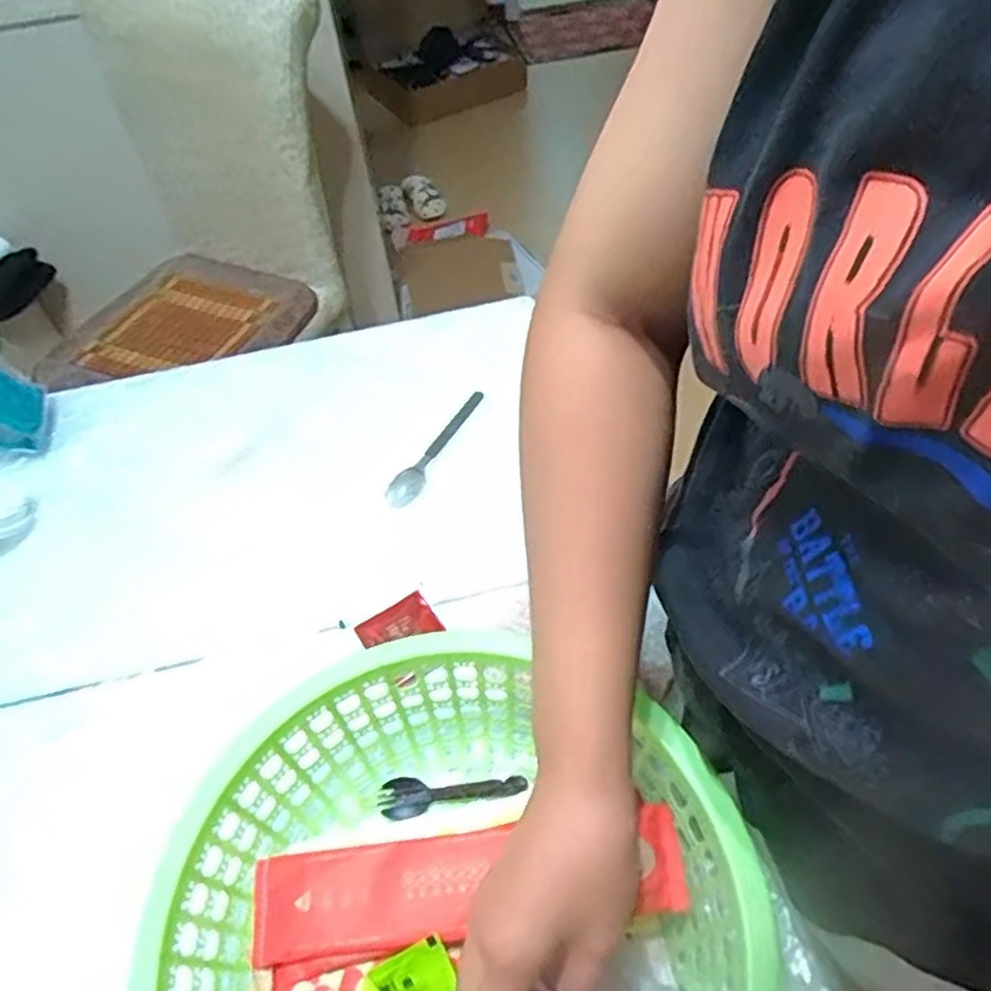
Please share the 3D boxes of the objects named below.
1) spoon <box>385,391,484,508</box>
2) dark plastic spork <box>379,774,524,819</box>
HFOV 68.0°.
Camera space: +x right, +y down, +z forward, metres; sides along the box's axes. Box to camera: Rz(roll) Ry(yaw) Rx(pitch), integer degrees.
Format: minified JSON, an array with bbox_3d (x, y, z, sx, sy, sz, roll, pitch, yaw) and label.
[{"bbox_3d":[-0.054,-0.048,0.731,0.024,0.016,0.159,25,58,23],"label":"spoon"},{"bbox_3d":[-0.030,0.206,0.515,0.100,0.010,0.025,-9,51,-1],"label":"dark plastic spork"}]

